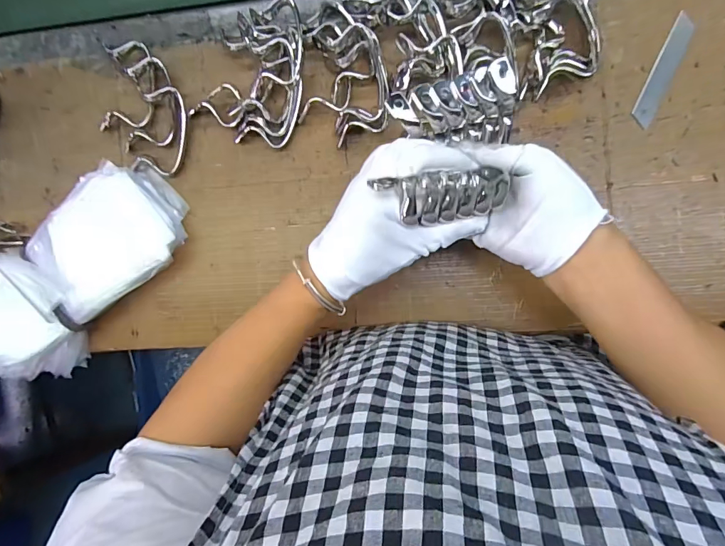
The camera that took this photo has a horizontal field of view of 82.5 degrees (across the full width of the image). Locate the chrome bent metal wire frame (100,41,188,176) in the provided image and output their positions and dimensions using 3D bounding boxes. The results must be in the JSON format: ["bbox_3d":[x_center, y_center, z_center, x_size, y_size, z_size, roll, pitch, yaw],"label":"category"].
[{"bbox_3d":[-0.223,-0.170,0.425,0.087,0.020,0.125,9,91,6],"label":"chrome bent metal wire frame"}]

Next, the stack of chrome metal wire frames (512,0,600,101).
[{"bbox_3d":[0.172,-0.216,0.371,0.063,0.037,0.106,-13,89,6],"label":"stack of chrome metal wire frames"}]

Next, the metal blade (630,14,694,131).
[{"bbox_3d":[0.274,-0.184,0.376,0.019,0.004,0.103,25,94,12],"label":"metal blade"}]

